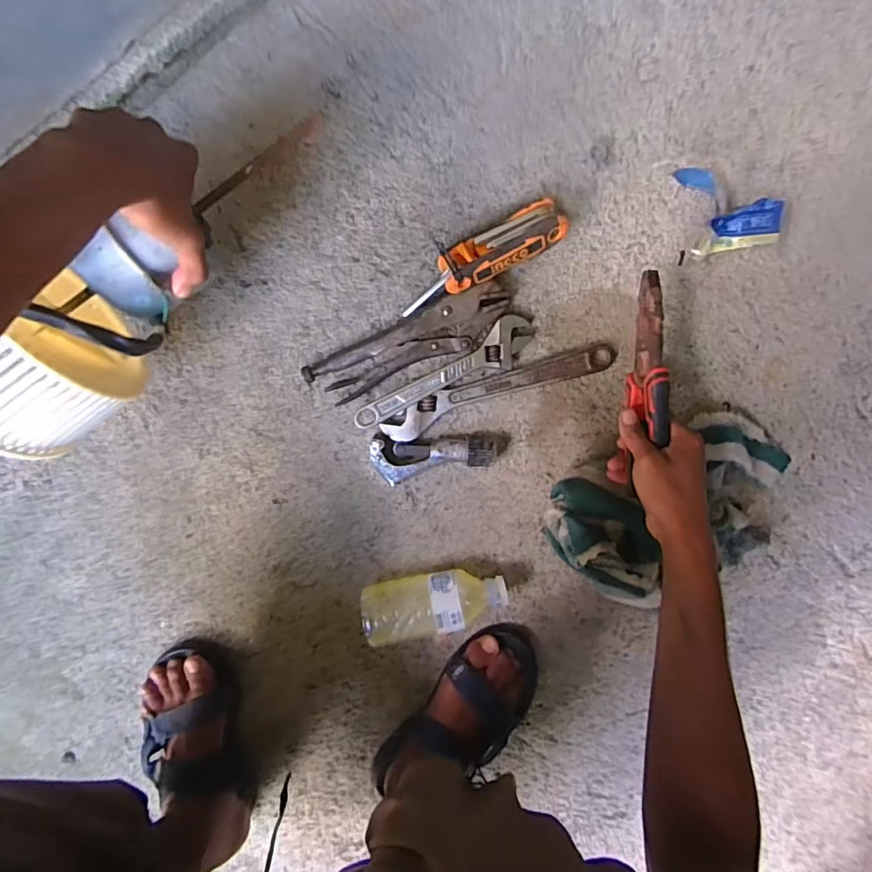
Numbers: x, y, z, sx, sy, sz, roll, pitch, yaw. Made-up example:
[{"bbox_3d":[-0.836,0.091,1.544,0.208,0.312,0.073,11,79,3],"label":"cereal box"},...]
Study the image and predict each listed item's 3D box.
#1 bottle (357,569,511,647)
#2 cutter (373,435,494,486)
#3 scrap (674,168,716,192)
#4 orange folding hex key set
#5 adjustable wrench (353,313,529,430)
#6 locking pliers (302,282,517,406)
[{"bbox_3d":[-0.002,0.175,0.564,0.149,0.066,0.053,-13,99,1],"label":"bottle"},{"bbox_3d":[0.000,0.024,0.553,0.127,0.033,0.046,-3,99,-1],"label":"cutter"},{"bbox_3d":[0.242,-0.240,0.485,0.041,0.005,0.019,37,97,26],"label":"scrap"},{"bbox_3d":[0.044,-0.177,0.511,0.177,0.043,0.049,-23,98,2],"label":"orange folding hex key set"},{"bbox_3d":[0.011,-0.059,0.541,0.202,0.022,0.042,-32,98,4],"label":"adjustable wrench"},{"bbox_3d":[-0.027,-0.094,0.536,0.213,0.021,0.057,-22,98,2],"label":"locking pliers"}]

